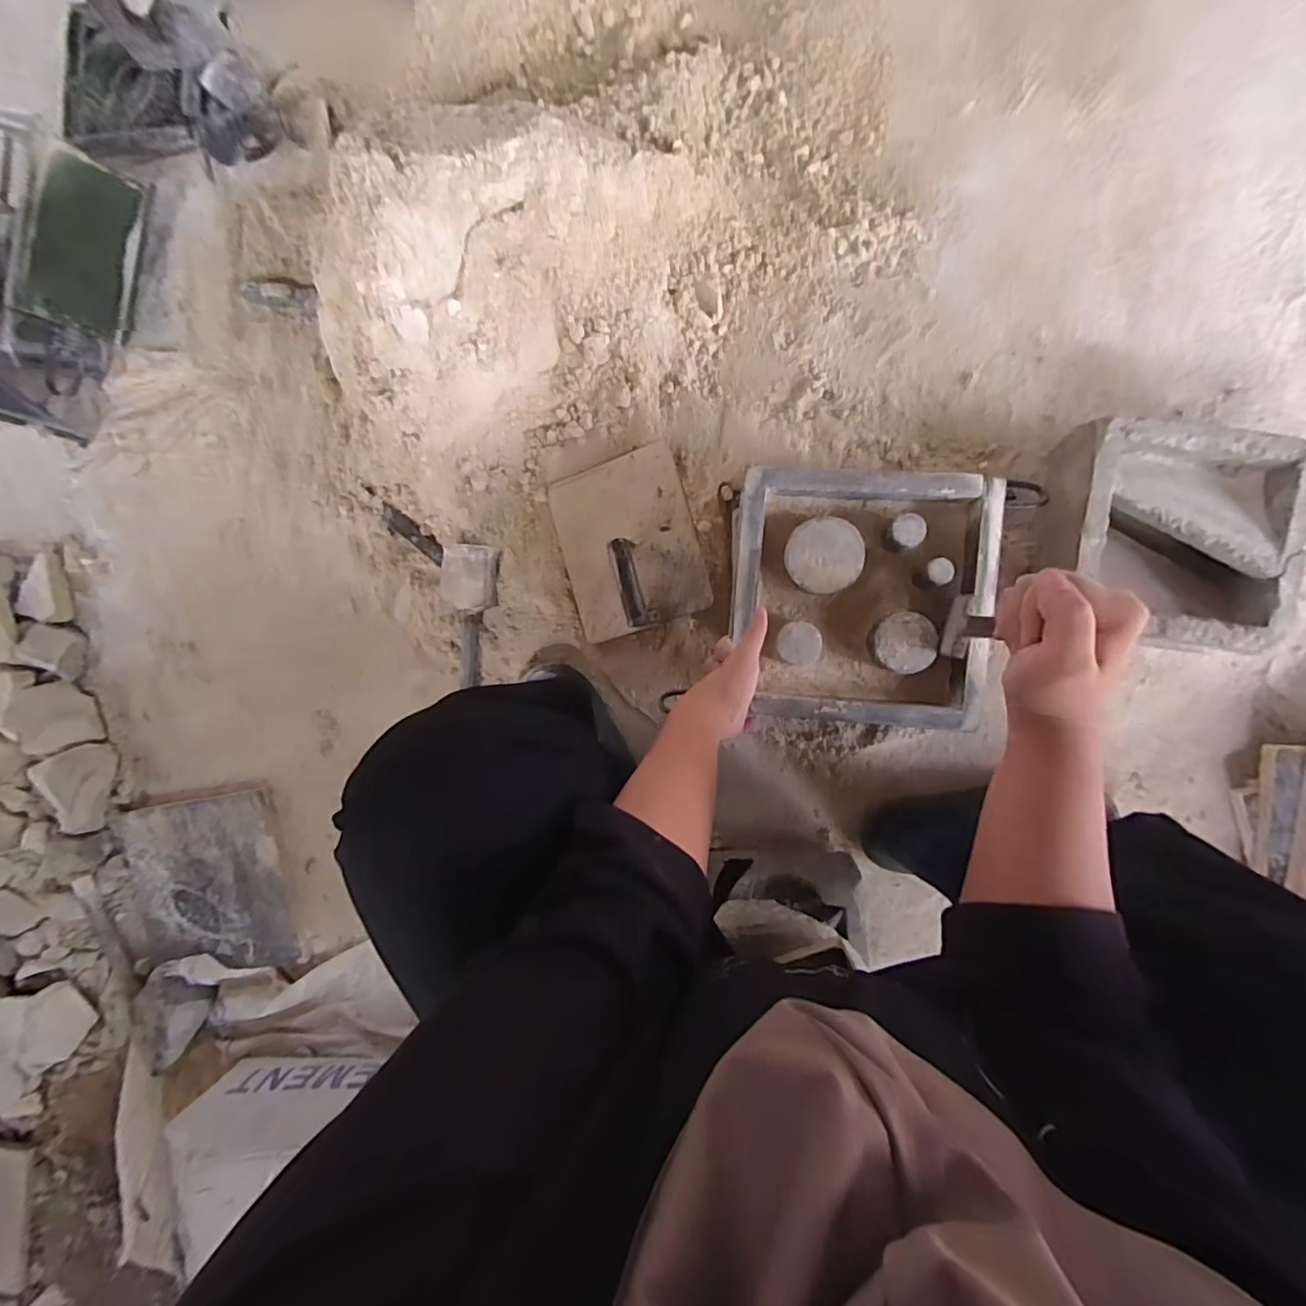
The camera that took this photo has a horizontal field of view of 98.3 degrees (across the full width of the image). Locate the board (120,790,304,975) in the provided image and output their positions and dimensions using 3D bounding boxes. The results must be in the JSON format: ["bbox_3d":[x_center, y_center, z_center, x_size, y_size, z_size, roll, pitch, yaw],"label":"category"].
[{"bbox_3d":[-0.636,0.327,0.804,0.260,0.020,0.244,-6,92,9],"label":"board"}]

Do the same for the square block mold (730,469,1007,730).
[{"bbox_3d":[0.202,-0.053,0.558,0.241,0.043,0.235,4,95,8],"label":"square block mold"}]

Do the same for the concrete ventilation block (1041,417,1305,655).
[{"bbox_3d":[0.508,-0.115,0.577,0.193,0.100,0.199,9,95,7],"label":"concrete ventilation block"}]

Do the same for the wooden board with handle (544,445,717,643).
[{"bbox_3d":[-0.034,-0.129,0.663,0.166,0.062,0.202,-17,92,9],"label":"wooden board with handle"}]

